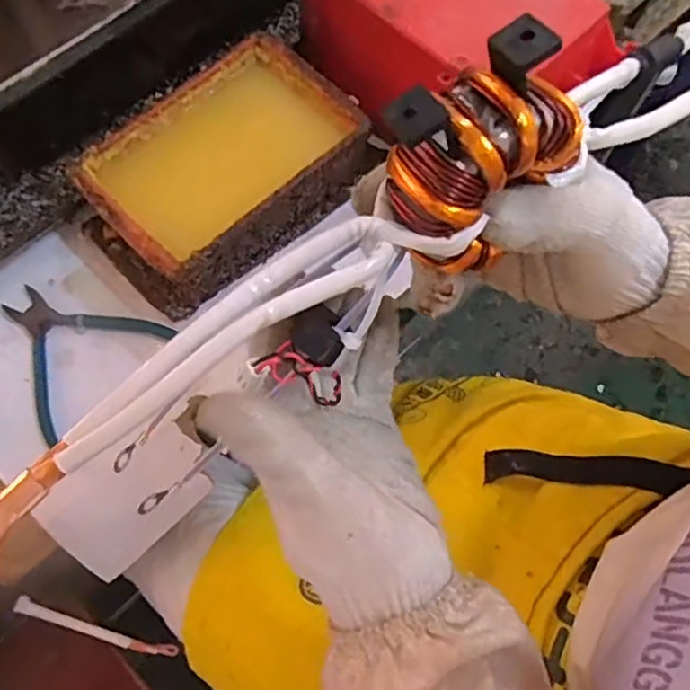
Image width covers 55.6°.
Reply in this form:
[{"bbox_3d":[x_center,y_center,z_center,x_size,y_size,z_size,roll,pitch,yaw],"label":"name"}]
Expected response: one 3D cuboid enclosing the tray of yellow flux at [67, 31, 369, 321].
[{"bbox_3d":[-0.096,-0.137,0.527,0.223,0.068,0.137,-42,75,-15],"label":"tray of yellow flux"}]

